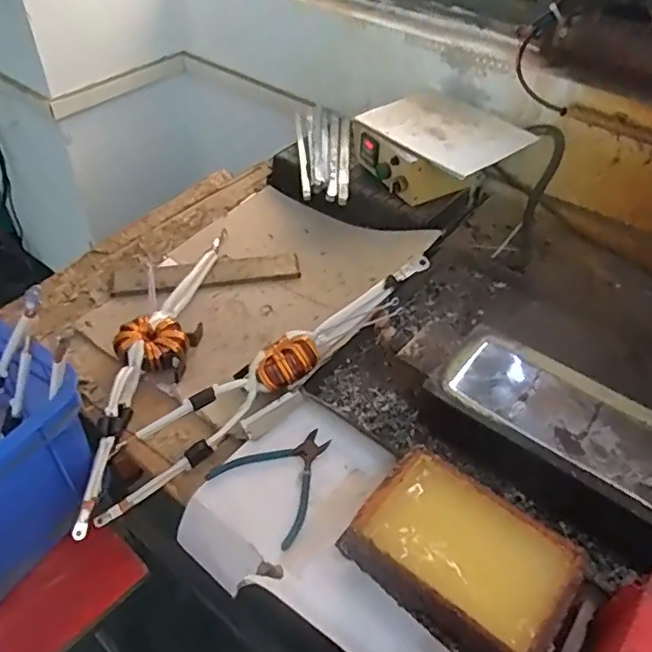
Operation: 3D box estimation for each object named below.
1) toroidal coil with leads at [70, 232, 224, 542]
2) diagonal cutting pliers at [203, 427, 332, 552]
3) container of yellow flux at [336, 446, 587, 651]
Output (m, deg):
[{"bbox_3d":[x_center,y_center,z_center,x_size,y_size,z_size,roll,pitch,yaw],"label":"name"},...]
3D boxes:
[{"bbox_3d":[-0.238,0.034,0.822,0.096,0.042,0.533,4,45,2],"label":"toroidal coil with leads"},{"bbox_3d":[-0.046,0.167,0.685,0.126,0.010,0.134,32,52,26],"label":"diagonal cutting pliers"},{"bbox_3d":[0.137,0.233,0.589,0.214,0.064,0.138,34,53,27],"label":"container of yellow flux"}]

